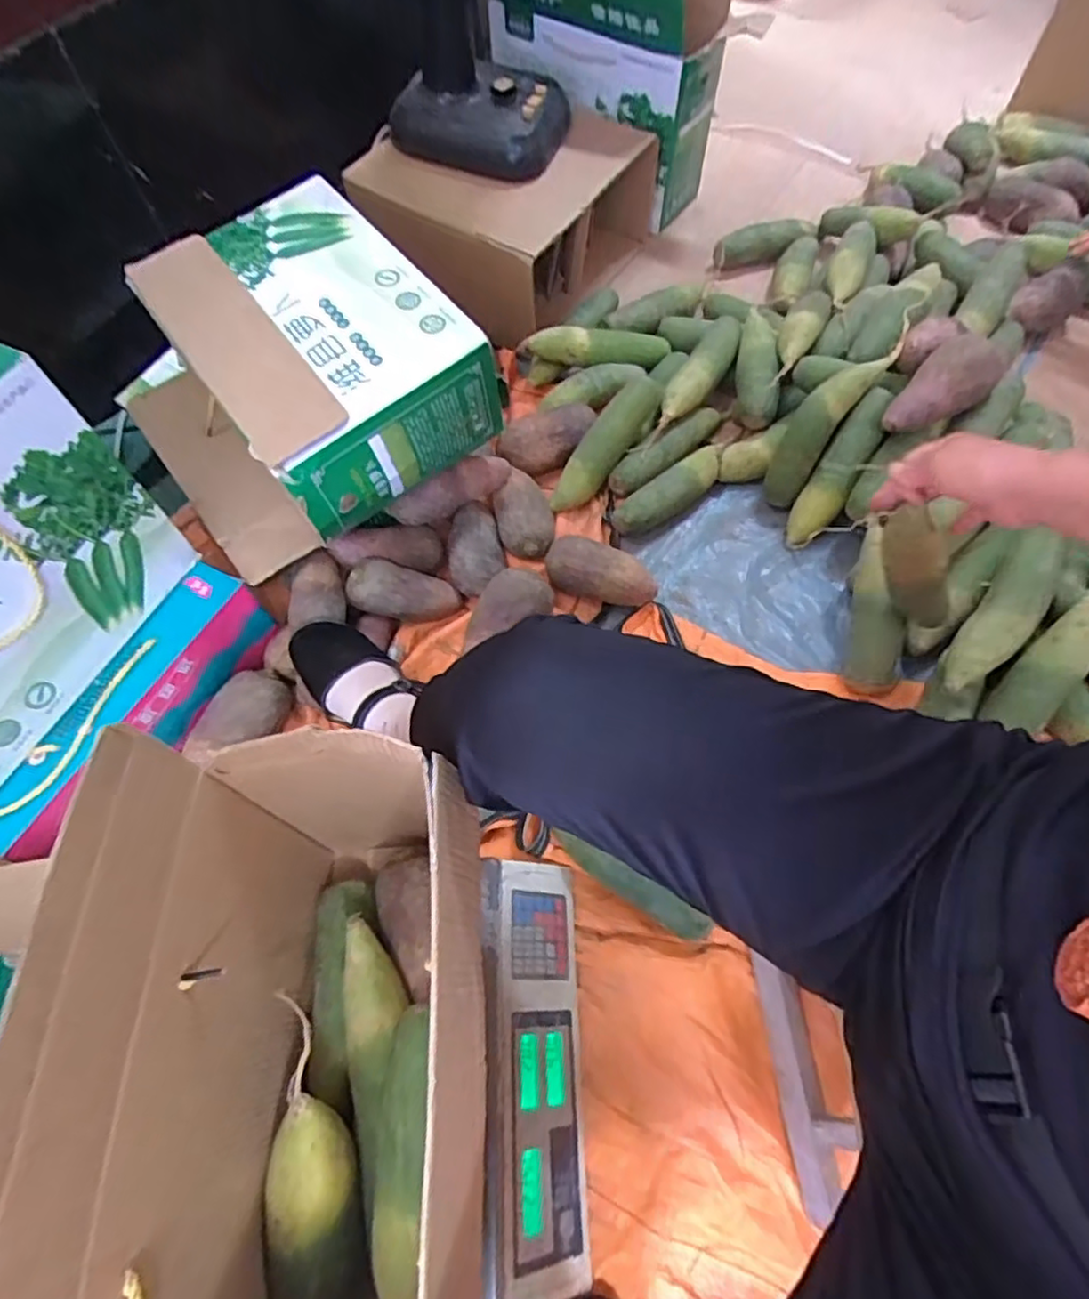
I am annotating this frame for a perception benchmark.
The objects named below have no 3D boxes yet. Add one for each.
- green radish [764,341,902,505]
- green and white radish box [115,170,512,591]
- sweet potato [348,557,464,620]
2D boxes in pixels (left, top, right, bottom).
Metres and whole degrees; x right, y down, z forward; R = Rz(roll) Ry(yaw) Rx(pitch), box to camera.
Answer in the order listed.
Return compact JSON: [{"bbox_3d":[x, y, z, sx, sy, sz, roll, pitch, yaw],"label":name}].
[{"bbox_3d":[0.360,-0.297,0.857,0.057,0.055,0.232,41,110,19],"label":"green radish"},{"bbox_3d":[-0.302,-0.322,0.768,0.330,0.161,0.388,-38,69,-15],"label":"green and white radish box"},{"bbox_3d":[-0.169,-0.074,0.811,0.141,0.052,0.068,8,57,-37],"label":"sweet potato"}]

